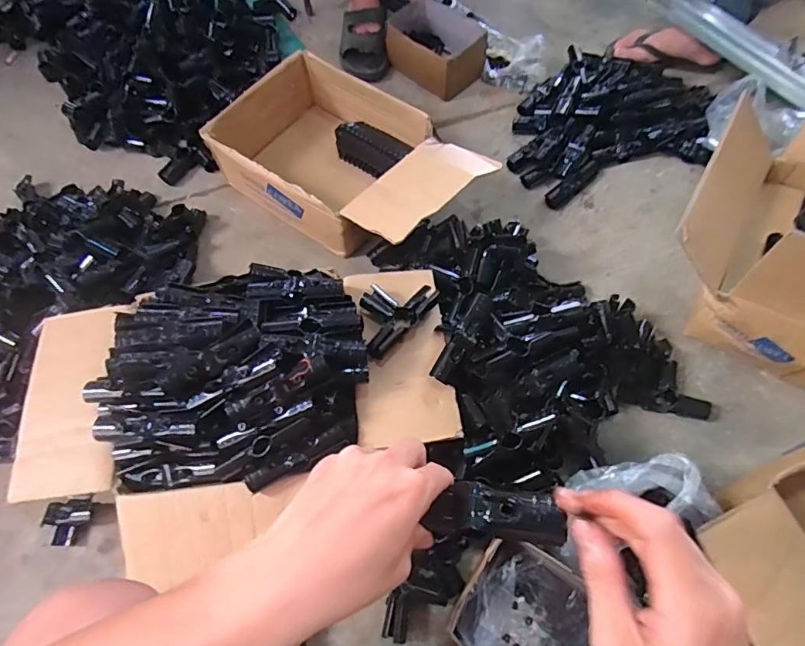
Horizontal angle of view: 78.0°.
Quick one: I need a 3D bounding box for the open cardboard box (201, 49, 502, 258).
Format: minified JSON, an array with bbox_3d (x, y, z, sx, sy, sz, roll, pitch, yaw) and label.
[{"bbox_3d":[-0.095,-0.295,0.917,0.453,0.151,0.290,34,70,16],"label":"open cardboard box"}]

